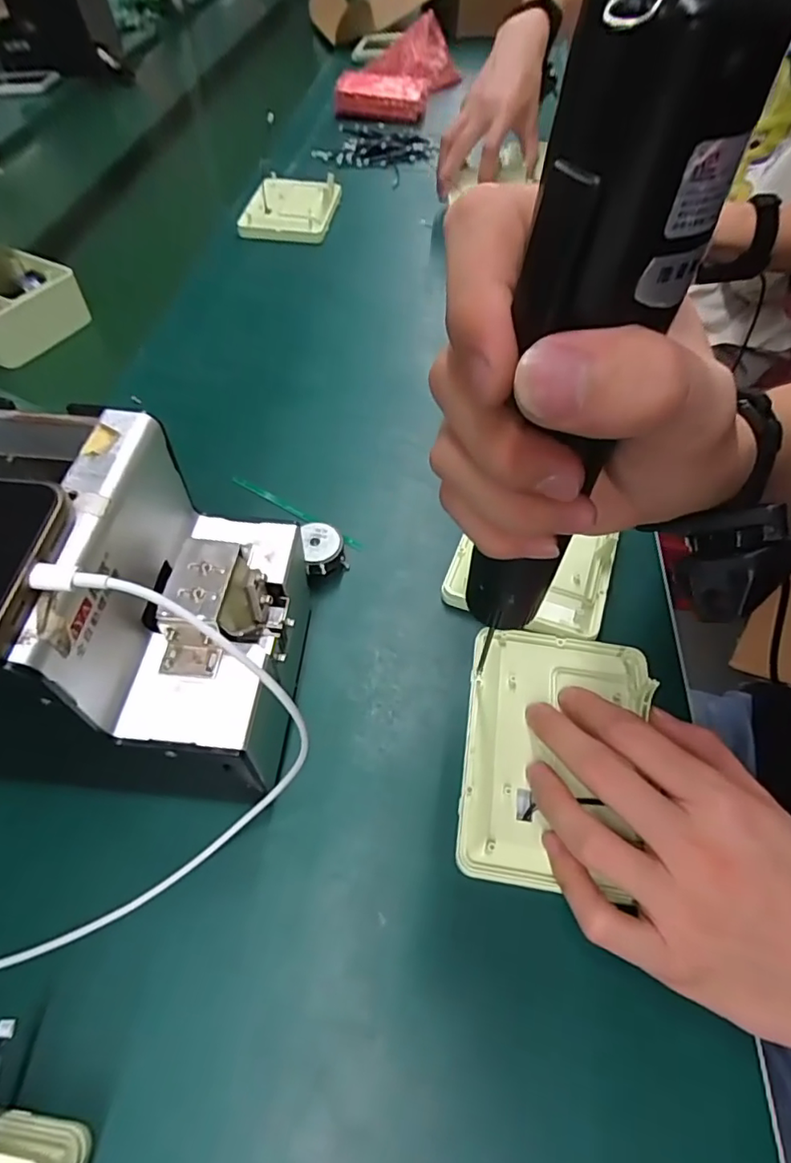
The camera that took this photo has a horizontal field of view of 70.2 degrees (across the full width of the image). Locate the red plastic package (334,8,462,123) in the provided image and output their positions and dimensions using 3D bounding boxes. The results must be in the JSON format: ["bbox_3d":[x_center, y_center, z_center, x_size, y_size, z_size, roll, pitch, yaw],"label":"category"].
[{"bbox_3d":[0.005,-0.824,0.905,0.142,0.087,0.257,15,56,8],"label":"red plastic package"}]

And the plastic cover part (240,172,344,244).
[{"bbox_3d":[-0.123,-0.450,0.671,0.100,0.024,0.136,6,55,2],"label":"plastic cover part"}]

